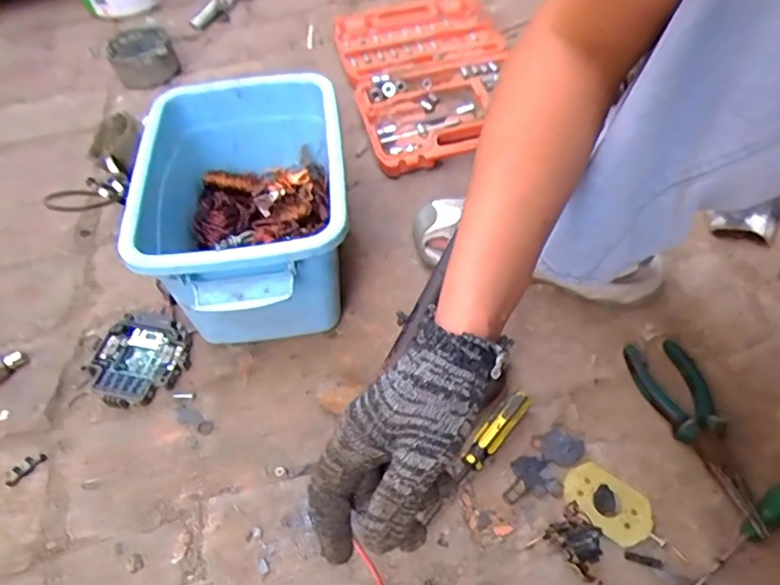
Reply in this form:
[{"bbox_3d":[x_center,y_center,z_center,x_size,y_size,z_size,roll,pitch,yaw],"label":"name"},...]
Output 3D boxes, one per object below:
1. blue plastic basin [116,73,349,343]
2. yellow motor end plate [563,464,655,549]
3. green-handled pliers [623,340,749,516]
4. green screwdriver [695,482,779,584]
[{"bbox_3d":[-0.137,-0.079,0.597,0.189,0.169,0.289,-8,52,0],"label":"blue plastic basin"},{"bbox_3d":[0.187,0.180,0.484,0.074,0.004,0.047,35,62,28],"label":"yellow motor end plate"},{"bbox_3d":[0.277,0.112,0.516,0.069,0.028,0.168,-9,51,-2],"label":"green-handled pliers"},{"bbox_3d":[0.287,0.196,0.454,0.146,0.024,0.022,-29,55,-17],"label":"green screwdriver"}]

